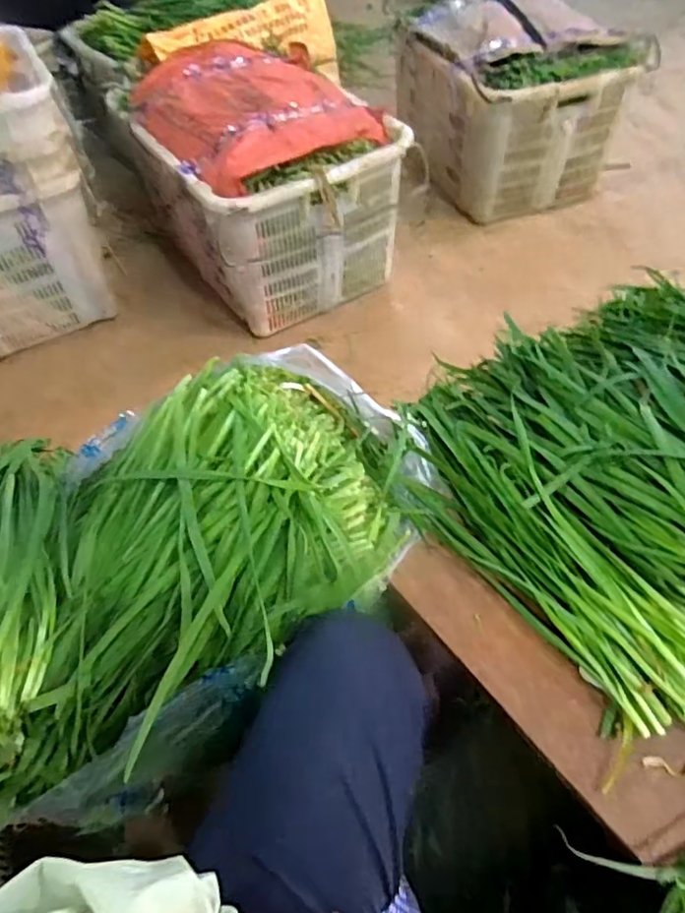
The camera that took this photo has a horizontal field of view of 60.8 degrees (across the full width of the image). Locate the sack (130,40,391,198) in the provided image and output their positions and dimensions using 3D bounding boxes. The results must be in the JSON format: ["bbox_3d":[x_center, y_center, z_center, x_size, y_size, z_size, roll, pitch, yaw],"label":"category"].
[{"bbox_3d":[-0.177,-0.714,1.181,0.403,0.072,0.497,-26,55,-15],"label":"sack"}]

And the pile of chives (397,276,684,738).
[{"bbox_3d":[0.317,-0.009,0.572,0.449,0.132,0.528,-28,56,-16],"label":"pile of chives"}]

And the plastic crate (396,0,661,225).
[{"bbox_3d":[0.438,-0.940,1.530,0.431,0.350,0.496,-22,54,-12],"label":"plastic crate"}]

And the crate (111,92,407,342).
[{"bbox_3d":[-0.174,-0.609,1.380,0.447,0.328,0.555,-29,56,-17],"label":"crate"}]

